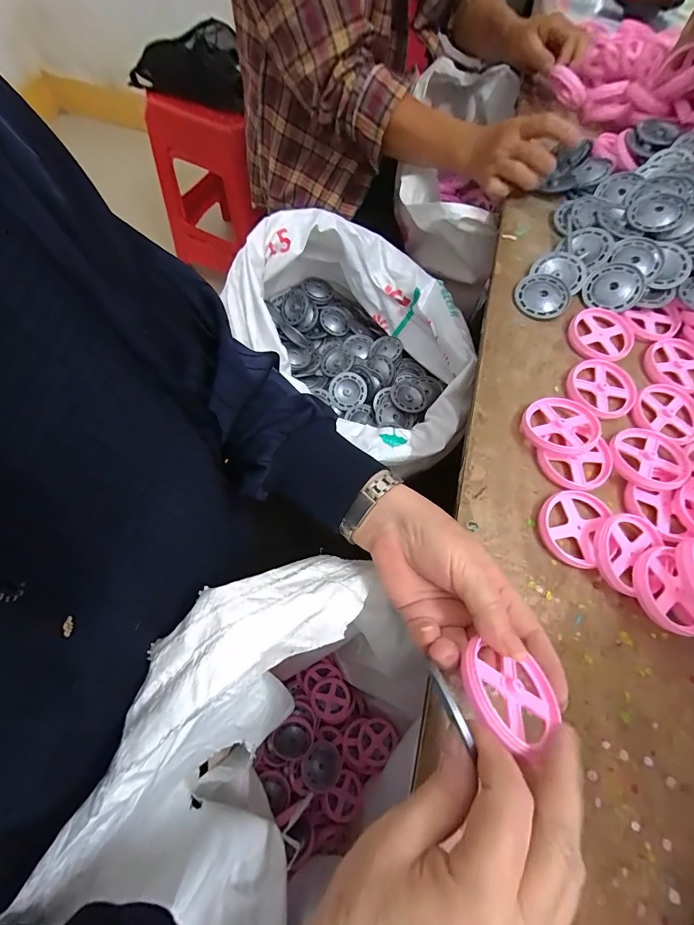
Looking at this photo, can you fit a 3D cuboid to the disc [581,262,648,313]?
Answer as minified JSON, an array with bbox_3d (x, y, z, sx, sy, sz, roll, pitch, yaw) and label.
[{"bbox_3d":[0.295,-0.192,0.427,0.058,0.010,0.053,-1,87,13],"label":"disc"}]

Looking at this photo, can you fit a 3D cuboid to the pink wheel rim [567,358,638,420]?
[{"bbox_3d":[0.255,-0.075,0.386,0.065,0.010,0.063,1,67,-2],"label":"pink wheel rim"}]

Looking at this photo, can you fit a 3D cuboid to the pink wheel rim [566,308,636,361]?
[{"bbox_3d":[0.271,-0.136,0.410,0.069,0.009,0.064,1,67,-2],"label":"pink wheel rim"}]

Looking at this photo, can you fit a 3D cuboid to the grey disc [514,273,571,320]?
[{"bbox_3d":[0.215,-0.183,0.429,0.055,0.006,0.054,-1,78,3],"label":"grey disc"}]

